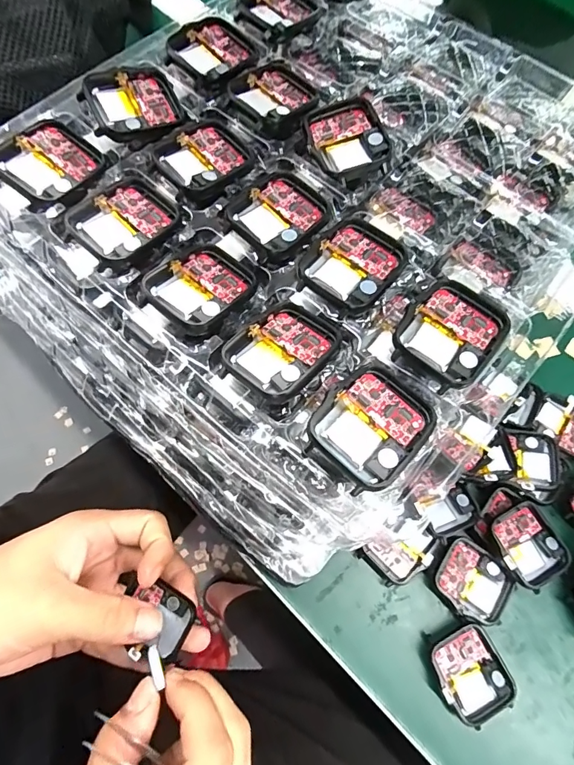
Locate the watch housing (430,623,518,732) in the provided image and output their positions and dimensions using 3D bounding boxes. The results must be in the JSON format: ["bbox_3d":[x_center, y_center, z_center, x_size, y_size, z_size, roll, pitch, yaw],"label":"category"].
[{"bbox_3d":[0.104,0.164,0.233,0.038,0.013,0.043,-26,73,-12],"label":"watch housing"}]

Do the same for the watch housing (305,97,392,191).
[{"bbox_3d":[0.032,-0.122,0.213,0.036,0.014,0.047,-17,71,-9],"label":"watch housing"}]

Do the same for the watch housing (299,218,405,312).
[{"bbox_3d":[0.030,-0.053,0.185,0.037,0.007,0.045,41,72,12],"label":"watch housing"}]

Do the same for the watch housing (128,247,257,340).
[{"bbox_3d":[-0.039,-0.041,0.182,0.041,0.009,0.044,42,73,12],"label":"watch housing"}]

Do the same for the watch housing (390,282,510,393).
[{"bbox_3d":[0.069,-0.021,0.173,0.038,0.007,0.047,38,72,11],"label":"watch housing"}]

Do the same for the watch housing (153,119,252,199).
[{"bbox_3d":[-0.041,-0.112,0.206,0.044,0.006,0.036,-40,76,-16],"label":"watch housing"}]

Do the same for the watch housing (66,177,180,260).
[{"bbox_3d":[-0.074,-0.074,0.189,0.042,0.007,0.036,-42,77,-17],"label":"watch housing"}]

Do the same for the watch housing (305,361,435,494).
[{"bbox_3d":[0.033,0.016,0.158,0.038,0.006,0.046,40,72,12],"label":"watch housing"}]

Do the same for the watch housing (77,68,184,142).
[{"bbox_3d":[-0.078,-0.142,0.212,0.046,0.014,0.039,-25,72,-12],"label":"watch housing"}]

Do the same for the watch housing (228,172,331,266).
[{"bbox_3d":[-0.003,-0.079,0.196,0.043,0.005,0.039,-36,75,-15],"label":"watch housing"}]

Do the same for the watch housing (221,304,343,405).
[{"bbox_3d":[-0.001,-0.014,0.171,0.045,0.012,0.037,-39,76,-16],"label":"watch housing"}]

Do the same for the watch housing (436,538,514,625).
[{"bbox_3d":[0.112,0.119,0.248,0.042,0.007,0.037,39,72,11],"label":"watch housing"}]

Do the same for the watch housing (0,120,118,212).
[{"bbox_3d":[-0.113,-0.104,0.197,0.040,0.012,0.047,29,70,8],"label":"watch housing"}]

